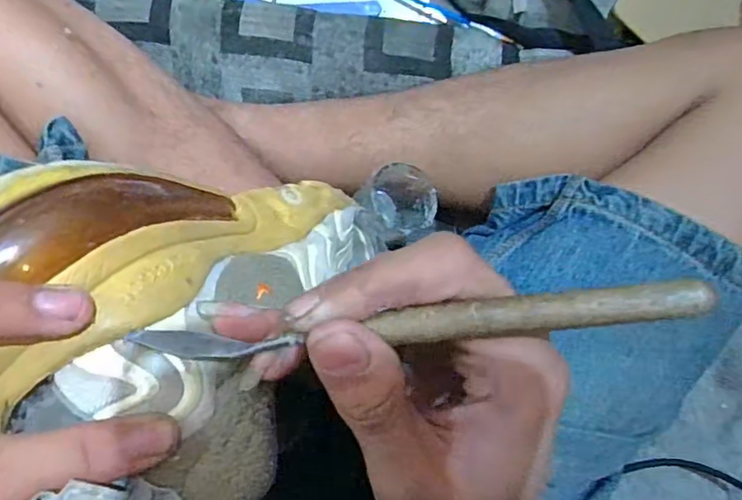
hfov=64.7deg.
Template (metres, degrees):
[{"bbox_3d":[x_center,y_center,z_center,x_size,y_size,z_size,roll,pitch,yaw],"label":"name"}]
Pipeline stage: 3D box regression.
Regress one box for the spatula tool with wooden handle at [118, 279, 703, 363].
[{"bbox_3d":[0.008,0.020,0.156,0.149,0.008,0.010,-7,97,13],"label":"spatula tool with wooden handle"}]

